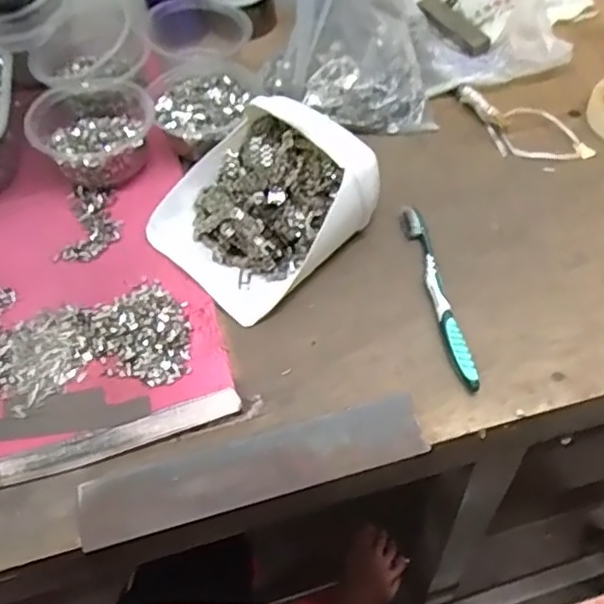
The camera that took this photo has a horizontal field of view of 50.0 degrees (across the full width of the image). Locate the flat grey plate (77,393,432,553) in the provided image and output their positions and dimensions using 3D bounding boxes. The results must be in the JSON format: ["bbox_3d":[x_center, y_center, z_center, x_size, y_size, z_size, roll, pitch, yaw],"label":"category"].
[{"bbox_3d":[-0.035,0.118,0.463,0.246,0.008,0.050,-15,49,-5],"label":"flat grey plate"}]

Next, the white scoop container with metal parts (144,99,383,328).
[{"bbox_3d":[-0.039,-0.090,0.559,0.155,0.086,0.160,39,65,25],"label":"white scoop container with metal parts"}]

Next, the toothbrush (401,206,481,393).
[{"bbox_3d":[0.112,-0.010,0.537,0.018,0.012,0.183,-9,57,-4],"label":"toothbrush"}]

